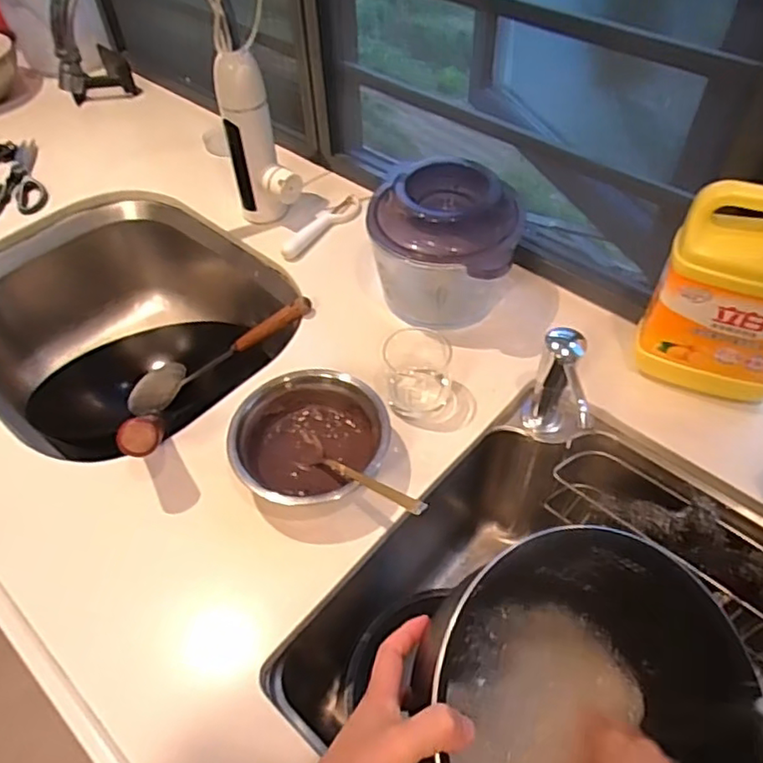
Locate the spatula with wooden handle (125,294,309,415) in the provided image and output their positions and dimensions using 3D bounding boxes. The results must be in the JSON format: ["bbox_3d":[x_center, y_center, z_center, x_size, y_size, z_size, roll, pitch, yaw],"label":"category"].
[{"bbox_3d":[-0.235,-0.030,0.865,0.384,0.054,0.063,-19,43,37],"label":"spatula with wooden handle"}]

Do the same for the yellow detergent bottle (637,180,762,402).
[{"bbox_3d":[0.336,-0.076,0.584,0.147,0.240,0.093,12,52,10],"label":"yellow detergent bottle"}]

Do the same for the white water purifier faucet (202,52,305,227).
[{"bbox_3d":[-0.163,-0.297,0.803,0.078,0.220,0.078,-29,56,-20],"label":"white water purifier faucet"}]

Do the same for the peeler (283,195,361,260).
[{"bbox_3d":[-0.082,-0.218,0.860,0.040,0.021,0.154,37,60,26],"label":"peeler"}]

